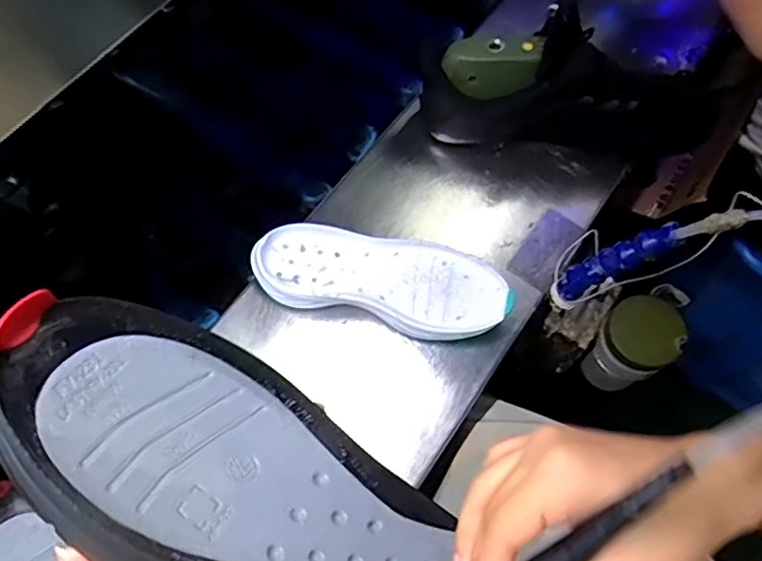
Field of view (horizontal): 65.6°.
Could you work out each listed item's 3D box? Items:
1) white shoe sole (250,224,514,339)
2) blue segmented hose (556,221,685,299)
[{"bbox_3d":[0.001,-0.001,0.545,0.227,0.028,0.081,13,67,3],"label":"white shoe sole"},{"bbox_3d":[0.196,-0.013,0.502,0.020,0.132,0.023,12,65,-20],"label":"blue segmented hose"}]

